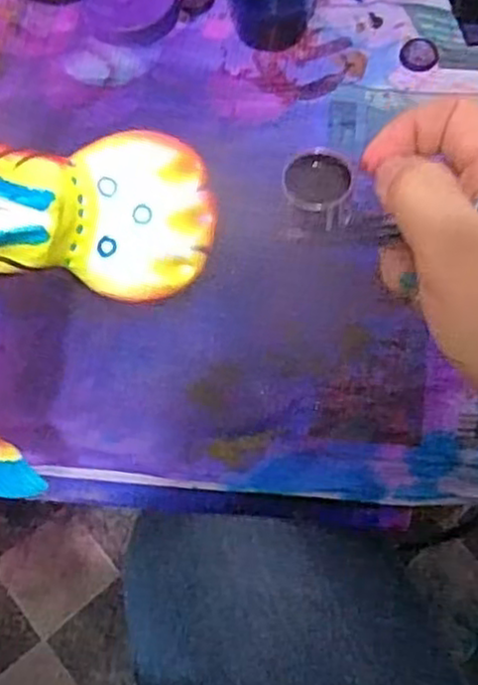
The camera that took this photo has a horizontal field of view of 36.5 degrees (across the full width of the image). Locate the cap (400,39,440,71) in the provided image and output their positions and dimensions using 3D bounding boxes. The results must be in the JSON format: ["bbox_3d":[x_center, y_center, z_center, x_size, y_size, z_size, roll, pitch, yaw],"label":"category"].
[{"bbox_3d":[0.122,-0.195,0.491,0.025,0.010,0.019,9,66,6],"label":"cap"}]

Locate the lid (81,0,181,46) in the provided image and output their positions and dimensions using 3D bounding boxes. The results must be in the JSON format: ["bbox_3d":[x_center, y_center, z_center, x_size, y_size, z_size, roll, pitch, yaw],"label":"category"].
[{"bbox_3d":[-0.078,-0.244,0.524,0.067,0.015,0.067,-1,65,2],"label":"lid"}]

